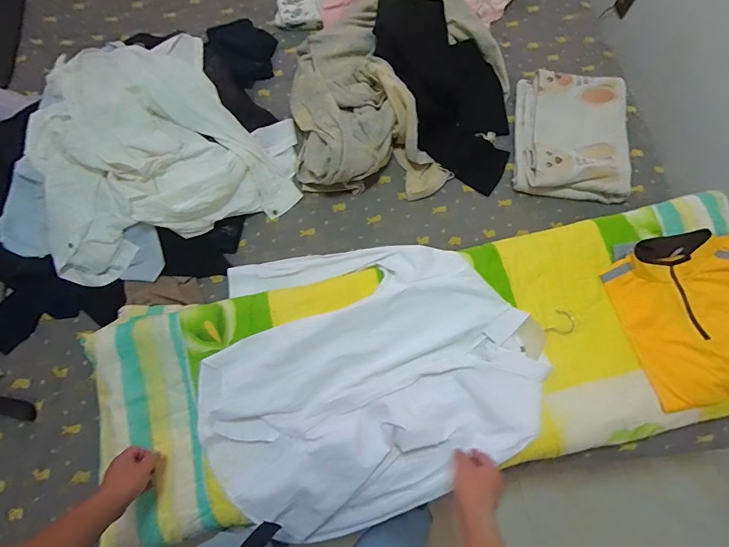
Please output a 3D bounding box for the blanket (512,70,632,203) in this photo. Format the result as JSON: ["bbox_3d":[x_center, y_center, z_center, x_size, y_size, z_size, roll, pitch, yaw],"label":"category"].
[{"bbox_3d":[0.582,-0.391,1.051,0.294,0.065,0.377,8,72,1],"label":"blanket"}]

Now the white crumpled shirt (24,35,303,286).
[{"bbox_3d":[-0.536,-0.354,0.970,0.659,0.186,0.577,-21,74,-8],"label":"white crumpled shirt"}]

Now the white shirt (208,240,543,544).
[{"bbox_3d":[-0.010,0.186,0.837,0.688,0.132,0.616,-25,74,-9],"label":"white shirt"}]

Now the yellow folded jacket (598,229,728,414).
[{"bbox_3d":[0.751,0.092,0.838,0.332,0.066,0.370,-14,73,-6],"label":"yellow folded jacket"}]

